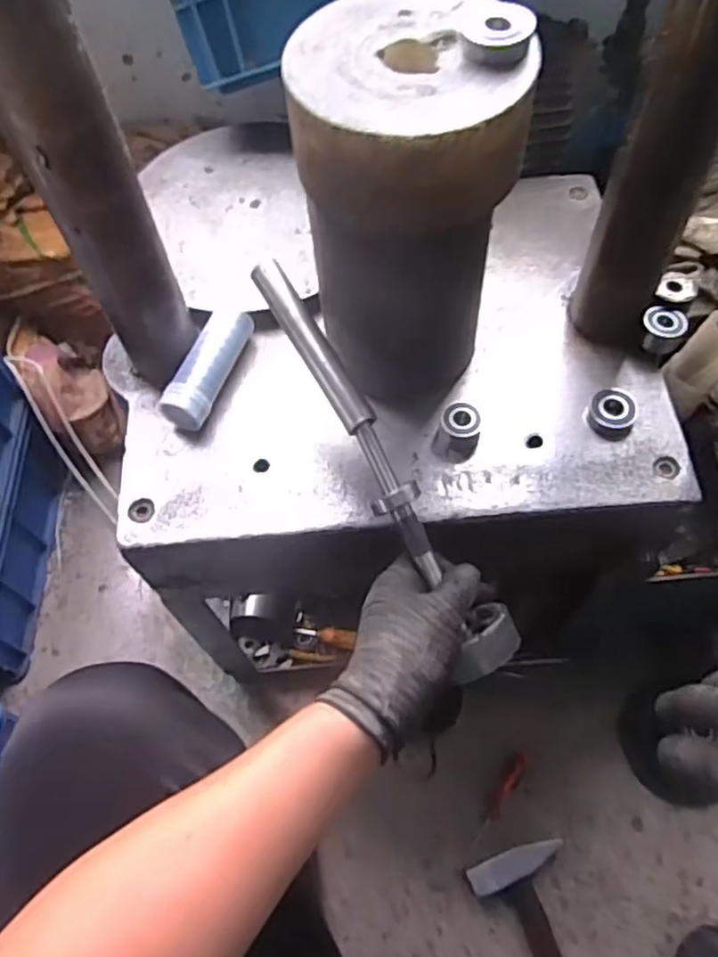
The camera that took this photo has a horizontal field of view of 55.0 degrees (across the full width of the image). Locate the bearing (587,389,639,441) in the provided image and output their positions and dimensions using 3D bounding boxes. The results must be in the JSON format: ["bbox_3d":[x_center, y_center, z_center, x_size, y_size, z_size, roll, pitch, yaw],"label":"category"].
[{"bbox_3d":[0.207,-0.053,0.564,0.037,0.018,0.036,-2,61,3],"label":"bearing"}]

